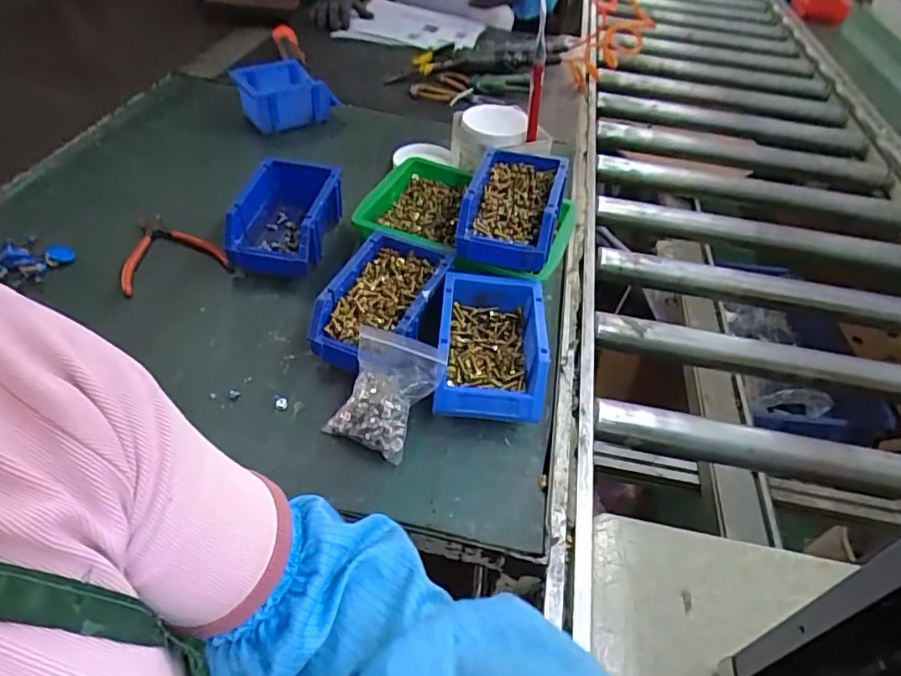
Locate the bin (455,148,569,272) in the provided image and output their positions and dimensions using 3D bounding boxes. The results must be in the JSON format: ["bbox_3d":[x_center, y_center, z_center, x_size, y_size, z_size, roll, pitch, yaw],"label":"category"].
[{"bbox_3d":[0.076,-0.161,0.677,0.109,0.064,0.174,14,46,7],"label":"bin"}]

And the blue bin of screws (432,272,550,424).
[{"bbox_3d":[0.040,0.011,0.602,0.111,0.079,0.158,6,46,-1],"label":"blue bin of screws"}]

